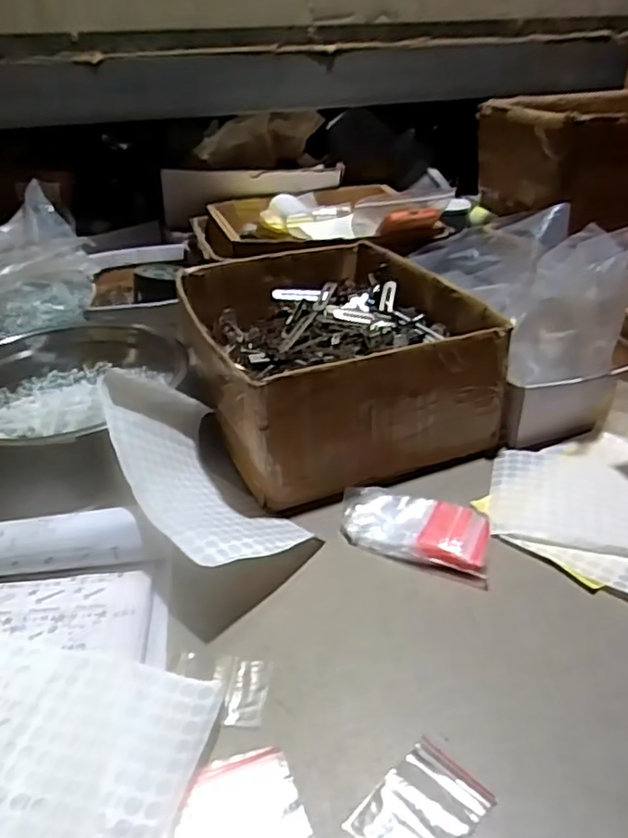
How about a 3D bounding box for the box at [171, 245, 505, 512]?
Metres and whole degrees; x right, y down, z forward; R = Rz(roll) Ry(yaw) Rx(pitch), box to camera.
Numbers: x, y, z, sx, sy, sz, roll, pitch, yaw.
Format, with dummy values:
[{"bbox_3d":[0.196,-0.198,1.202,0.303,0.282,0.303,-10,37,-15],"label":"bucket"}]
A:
[{"bbox_3d":[0.009,-0.075,0.672,0.255,0.114,0.324,-15,35,-20],"label":"box"}]

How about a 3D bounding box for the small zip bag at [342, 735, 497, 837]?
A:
[{"bbox_3d":[0.057,0.208,0.342,0.070,0.004,0.049,-27,41,-35],"label":"small zip bag"}]

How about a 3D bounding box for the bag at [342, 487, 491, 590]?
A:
[{"bbox_3d":[0.079,0.087,0.518,0.127,0.018,0.065,13,35,21],"label":"bag"}]

